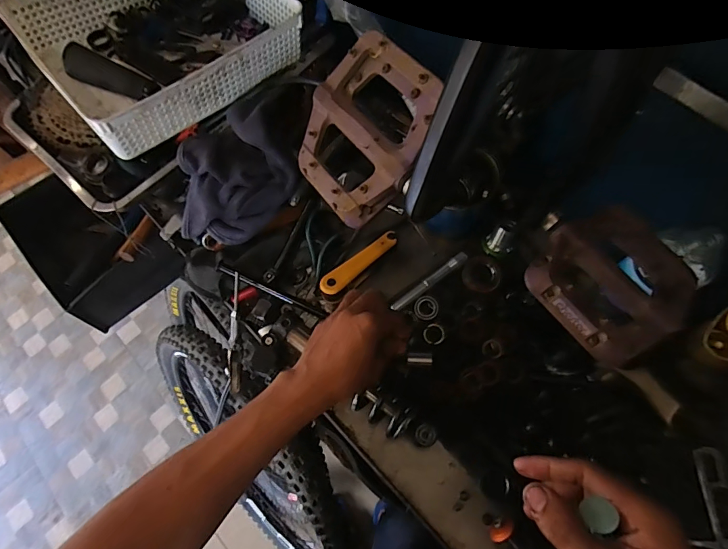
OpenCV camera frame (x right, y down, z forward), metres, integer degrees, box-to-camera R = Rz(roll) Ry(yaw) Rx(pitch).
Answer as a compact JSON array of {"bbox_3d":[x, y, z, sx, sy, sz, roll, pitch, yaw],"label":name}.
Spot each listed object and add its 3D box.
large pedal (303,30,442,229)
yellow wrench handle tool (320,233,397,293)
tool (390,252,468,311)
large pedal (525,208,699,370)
[{"bbox_3d":[0.000,-0.093,0.275,0.103,0.014,0.097,-49,66,21],"label":"large pedal"},{"bbox_3d":[-0.004,-0.016,0.563,0.126,0.008,0.026,-37,73,-18],"label":"yellow wrench handle tool"},{"bbox_3d":[0.090,0.008,0.572,0.123,0.013,0.015,-36,69,-7],"label":"tool"},{"bbox_3d":[0.177,-0.001,0.298,0.114,0.024,0.104,-34,69,-12],"label":"large pedal"}]

